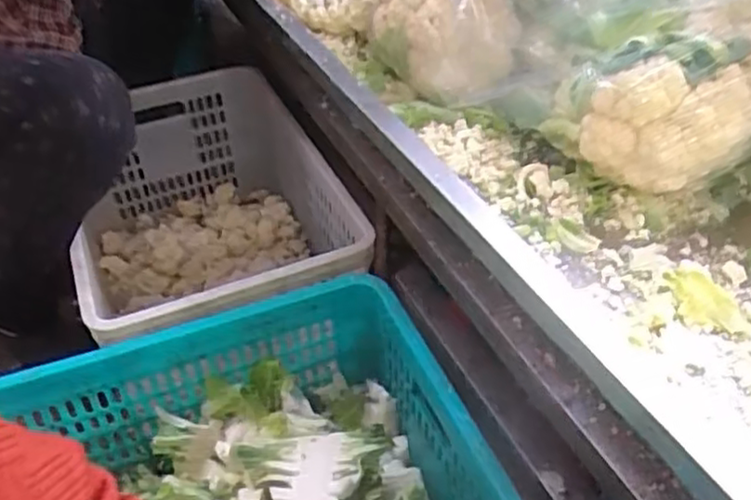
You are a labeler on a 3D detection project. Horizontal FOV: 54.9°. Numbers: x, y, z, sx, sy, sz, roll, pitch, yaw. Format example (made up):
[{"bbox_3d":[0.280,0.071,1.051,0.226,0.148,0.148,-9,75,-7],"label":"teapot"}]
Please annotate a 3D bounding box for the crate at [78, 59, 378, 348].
[{"bbox_3d":[-0.244,-0.031,1.060,0.342,0.230,0.541,-15,42,-16],"label":"crate"}]

